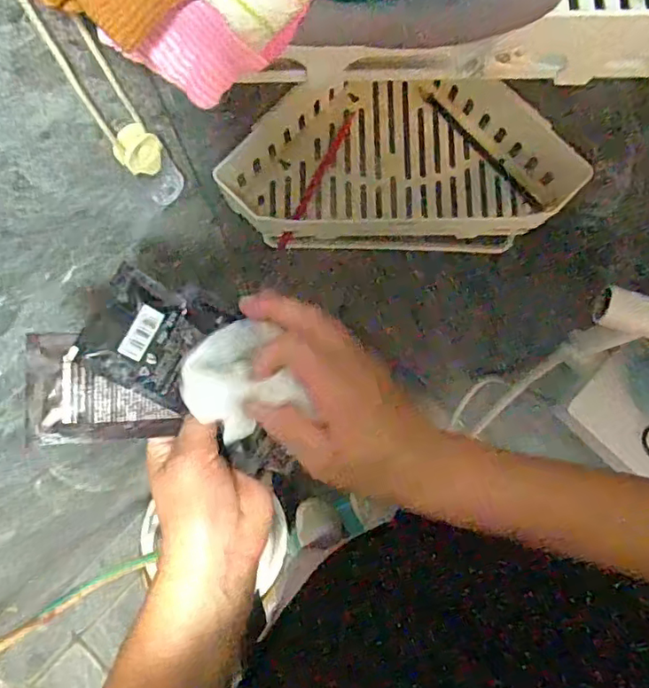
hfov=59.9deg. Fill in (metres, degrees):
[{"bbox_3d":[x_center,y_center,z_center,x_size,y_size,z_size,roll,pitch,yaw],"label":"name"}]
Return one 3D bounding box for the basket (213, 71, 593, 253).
[{"bbox_3d":[0.072,-0.184,0.552,0.320,0.059,0.172,-1,80,-1],"label":"basket"}]

